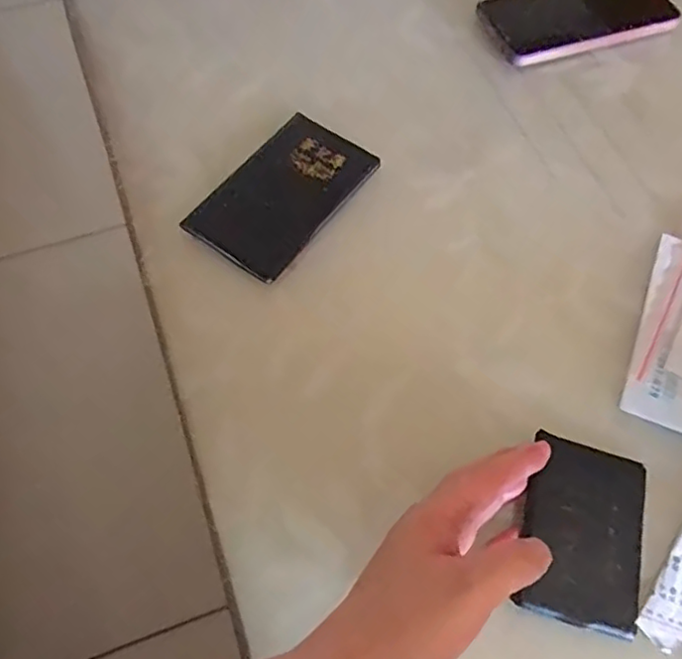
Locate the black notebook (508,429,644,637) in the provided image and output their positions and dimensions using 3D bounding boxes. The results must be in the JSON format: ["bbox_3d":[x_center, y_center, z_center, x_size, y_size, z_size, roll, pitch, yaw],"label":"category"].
[{"bbox_3d":[0.132,0.109,0.343,0.064,0.009,0.096,15,65,6],"label":"black notebook"}]

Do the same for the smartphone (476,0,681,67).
[{"bbox_3d":[0.202,-0.268,0.534,0.158,0.009,0.088,-17,65,-9],"label":"smartphone"}]

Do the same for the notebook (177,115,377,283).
[{"bbox_3d":[-0.040,-0.094,0.435,0.076,0.005,0.126,34,68,15],"label":"notebook"}]

